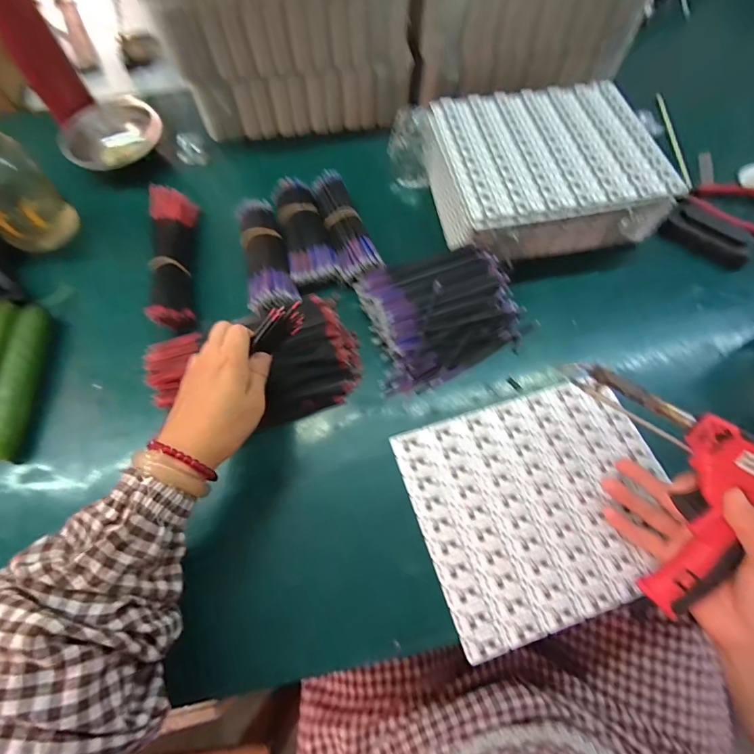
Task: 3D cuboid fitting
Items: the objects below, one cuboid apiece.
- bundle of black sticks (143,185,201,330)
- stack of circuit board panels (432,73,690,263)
[{"bbox_3d":[-0.245,-0.147,0.478,0.042,0.053,0.201,-9,67,-6],"label":"bundle of black sticks"},{"bbox_3d":[0.200,-0.252,0.497,0.242,0.079,0.212,-10,67,-6],"label":"stack of circuit board panels"}]

